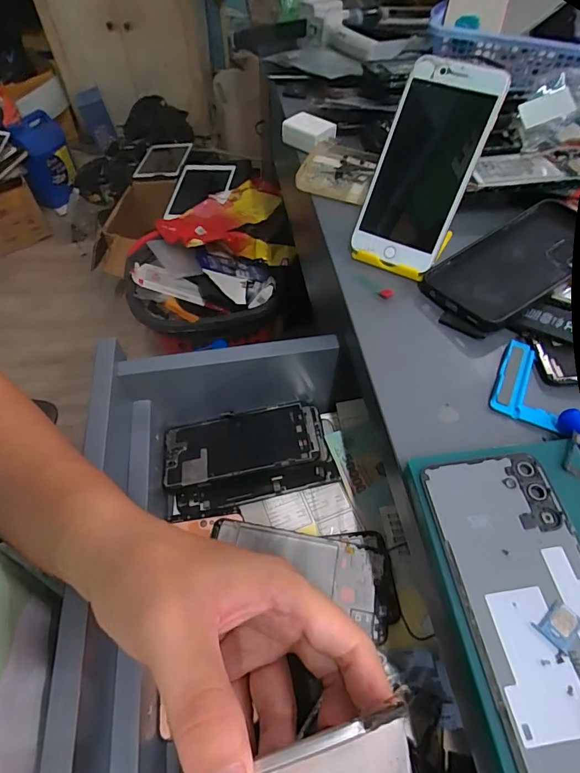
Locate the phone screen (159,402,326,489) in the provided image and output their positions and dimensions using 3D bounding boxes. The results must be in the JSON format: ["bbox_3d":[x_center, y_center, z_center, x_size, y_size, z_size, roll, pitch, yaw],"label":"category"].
[{"bbox_3d":[-0.048,0.060,0.447,0.162,0.011,0.073,-13,49,1],"label":"phone screen"}]

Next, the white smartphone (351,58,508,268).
[{"bbox_3d":[0.108,-0.177,0.357,0.074,0.149,0.012,26,23,17],"label":"white smartphone"}]

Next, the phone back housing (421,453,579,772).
[{"bbox_3d":[0.123,0.107,0.220,0.072,0.004,0.152,-8,55,-3],"label":"phone back housing"}]

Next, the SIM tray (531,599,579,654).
[{"bbox_3d":[0.131,0.115,0.211,0.020,0.004,0.016,-35,62,-23],"label":"SIM tray"}]

